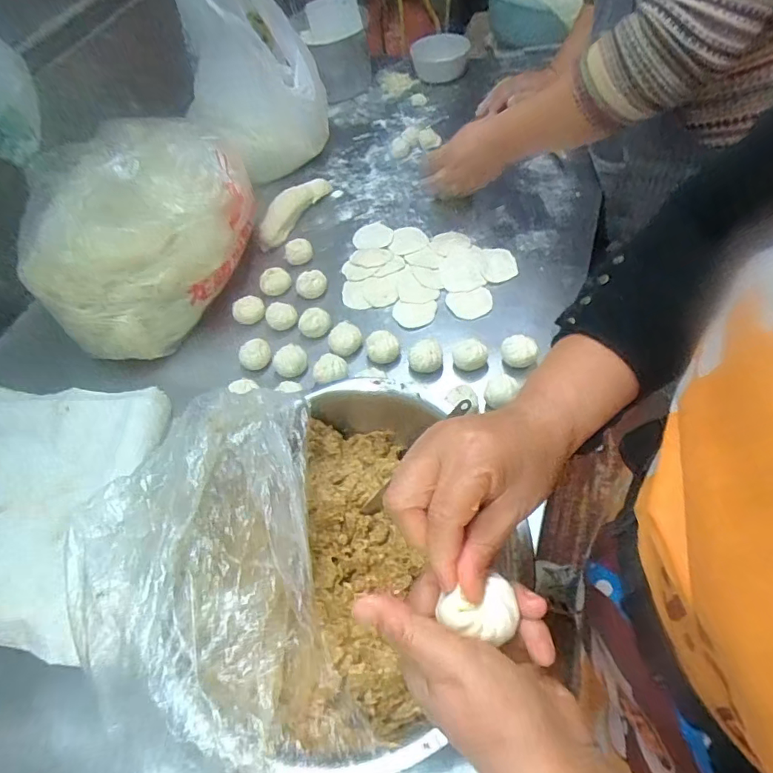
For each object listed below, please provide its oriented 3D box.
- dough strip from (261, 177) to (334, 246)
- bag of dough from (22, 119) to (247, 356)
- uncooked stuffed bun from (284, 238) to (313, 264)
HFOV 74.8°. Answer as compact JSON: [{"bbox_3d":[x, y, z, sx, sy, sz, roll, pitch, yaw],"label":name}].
[{"bbox_3d":[-0.150,-0.290,0.814,0.046,0.033,0.171,24,63,22],"label":"dough strip"},{"bbox_3d":[-0.328,-0.215,0.687,0.241,0.170,0.310,36,68,27],"label":"bag of dough"},{"bbox_3d":[-0.133,-0.207,0.760,0.037,0.019,0.044,-3,56,7],"label":"uncooked stuffed bun"}]

